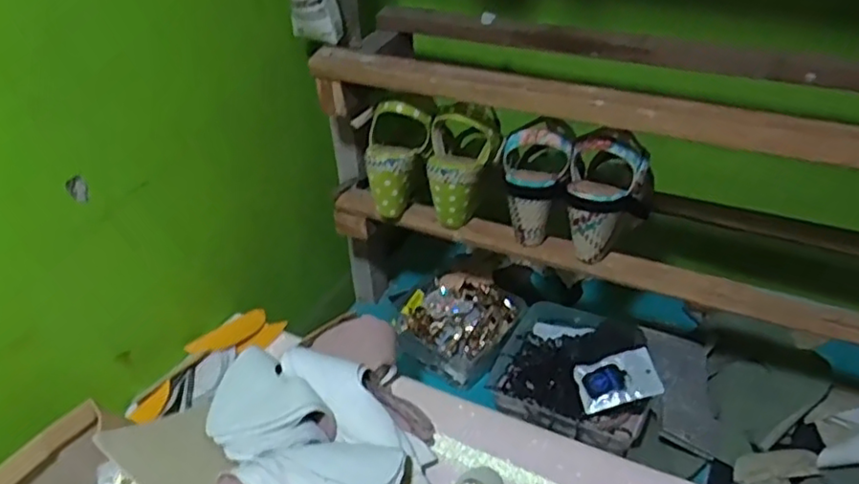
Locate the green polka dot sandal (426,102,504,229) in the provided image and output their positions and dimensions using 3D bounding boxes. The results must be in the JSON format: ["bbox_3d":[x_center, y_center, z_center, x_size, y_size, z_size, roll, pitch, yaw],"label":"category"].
[{"bbox_3d":[0.041,-0.095,0.794,0.083,0.139,0.085,2,36,7],"label":"green polka dot sandal"}]

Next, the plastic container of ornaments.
[{"bbox_3d":[0.040,0.120,0.972,0.162,0.065,0.157,18,41,26],"label":"plastic container of ornaments"}]

